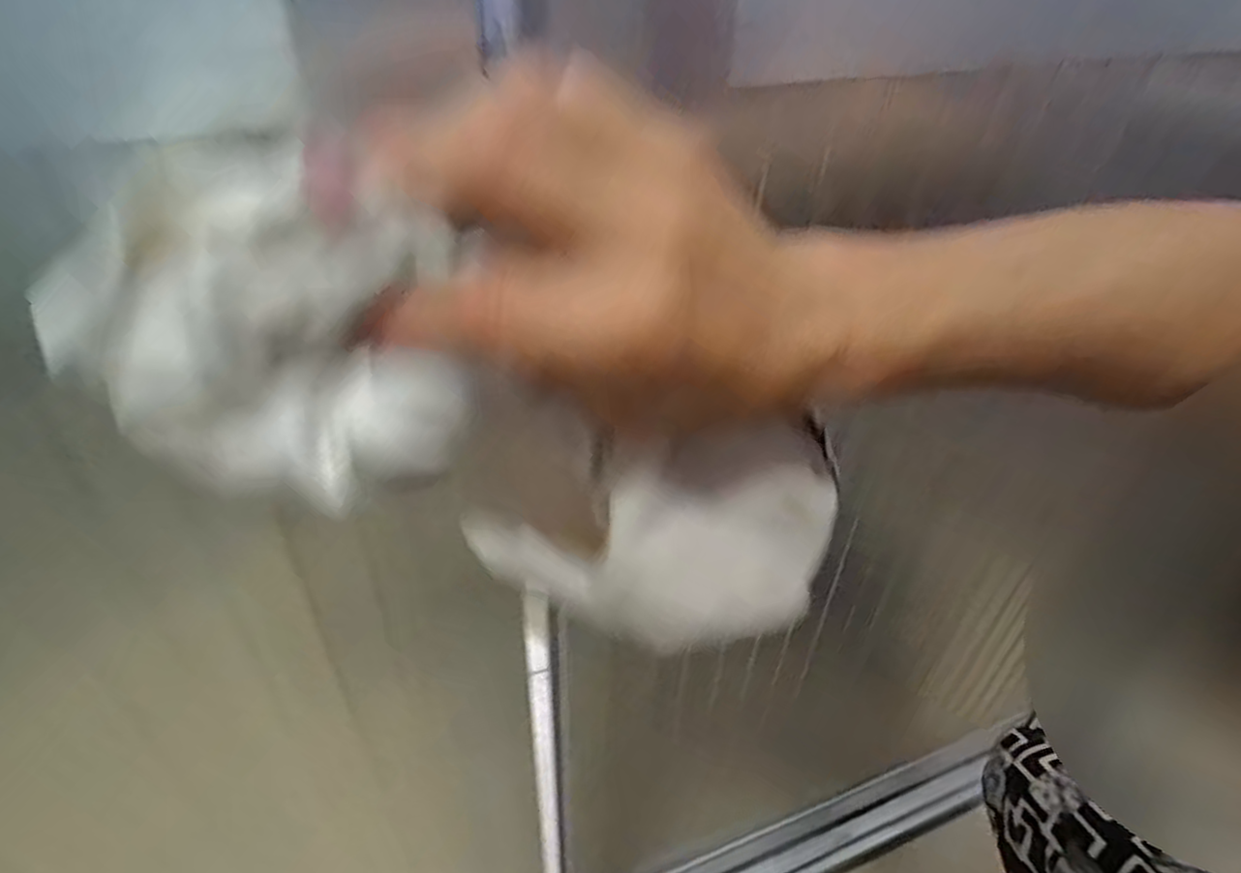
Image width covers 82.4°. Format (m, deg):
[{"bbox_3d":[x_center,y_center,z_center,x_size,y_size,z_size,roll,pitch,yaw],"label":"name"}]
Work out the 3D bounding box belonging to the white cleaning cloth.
[{"bbox_3d":[-0.024,0.008,0.213,0.232,0.088,0.047,28,30,-30],"label":"white cleaning cloth"}]

